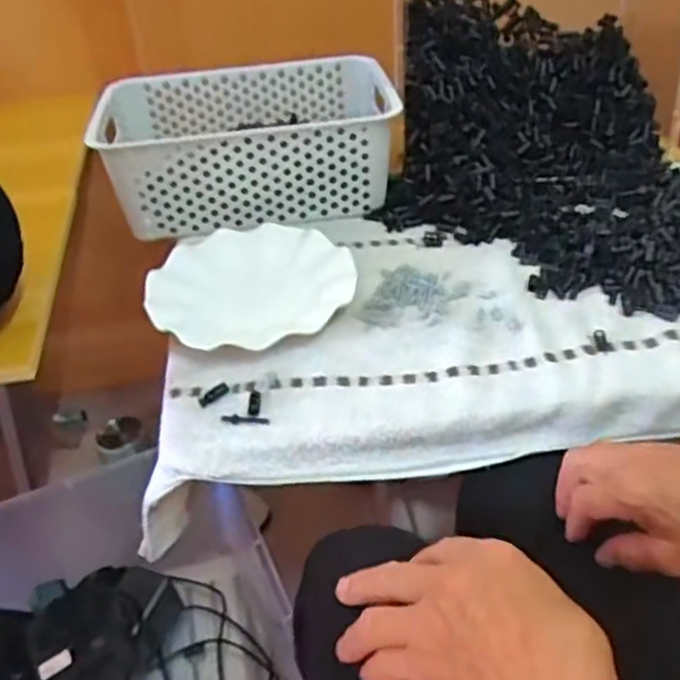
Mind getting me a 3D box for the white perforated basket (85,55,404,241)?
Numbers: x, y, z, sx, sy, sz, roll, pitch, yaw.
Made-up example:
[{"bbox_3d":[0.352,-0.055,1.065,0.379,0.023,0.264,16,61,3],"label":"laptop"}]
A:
[{"bbox_3d":[-0.099,-0.224,0.763,0.293,0.092,0.198,-6,39,-3],"label":"white perforated basket"}]

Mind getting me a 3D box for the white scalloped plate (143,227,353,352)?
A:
[{"bbox_3d":[-0.081,-0.053,0.633,0.180,0.023,0.188,-2,39,2],"label":"white scalloped plate"}]

